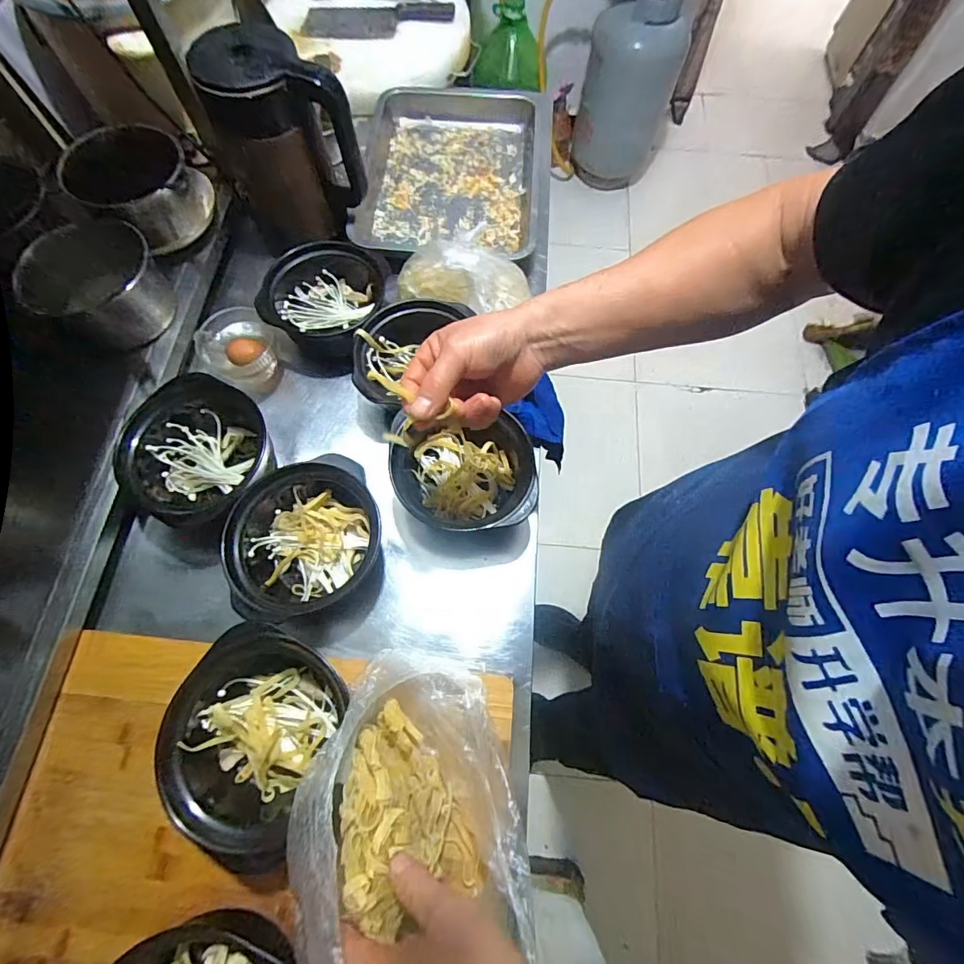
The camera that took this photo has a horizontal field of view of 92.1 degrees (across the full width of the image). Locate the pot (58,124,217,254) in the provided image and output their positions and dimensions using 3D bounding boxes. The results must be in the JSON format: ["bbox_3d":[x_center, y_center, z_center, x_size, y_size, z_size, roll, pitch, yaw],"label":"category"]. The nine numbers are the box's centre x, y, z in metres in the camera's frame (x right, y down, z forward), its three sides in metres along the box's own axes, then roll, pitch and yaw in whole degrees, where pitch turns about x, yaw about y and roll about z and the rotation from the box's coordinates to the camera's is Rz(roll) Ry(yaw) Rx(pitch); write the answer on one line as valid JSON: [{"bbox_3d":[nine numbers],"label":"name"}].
[{"bbox_3d":[-0.470,-0.405,0.645,0.152,0.096,0.162,-15,71,-7],"label":"pot"}]

